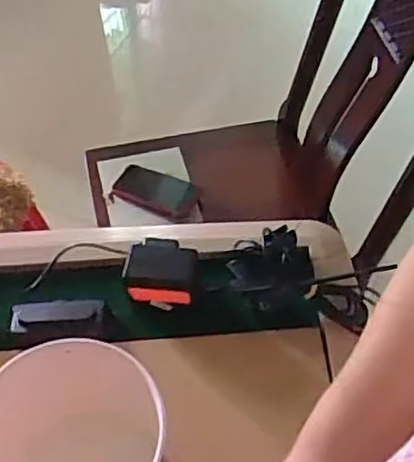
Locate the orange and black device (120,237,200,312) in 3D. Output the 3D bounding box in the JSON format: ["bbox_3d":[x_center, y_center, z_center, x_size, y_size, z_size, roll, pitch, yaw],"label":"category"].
[{"bbox_3d":[-0.047,0.047,0.740,0.075,0.054,0.058,8,54,8],"label":"orange and black device"}]

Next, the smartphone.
[{"bbox_3d":[-0.094,-0.076,1.255,0.146,0.009,0.073,22,73,6],"label":"smartphone"}]

